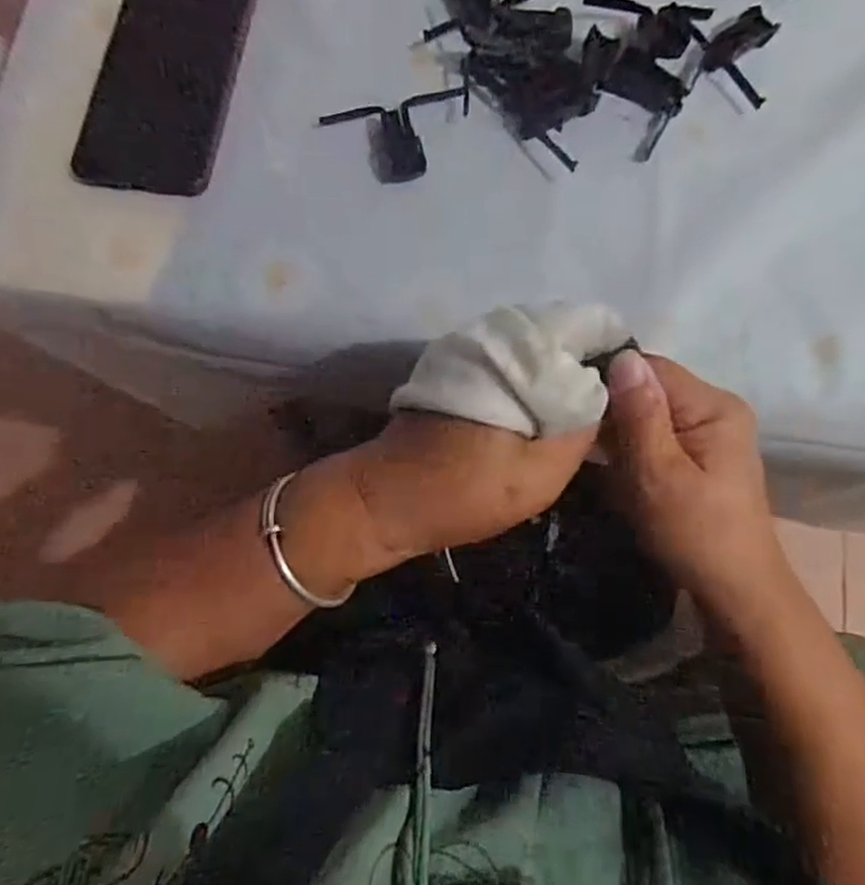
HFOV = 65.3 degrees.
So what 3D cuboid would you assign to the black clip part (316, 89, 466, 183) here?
[{"bbox_3d":[-0.021,-0.179,0.395,0.082,0.011,0.051,-8,76,-4],"label":"black clip part"}]

